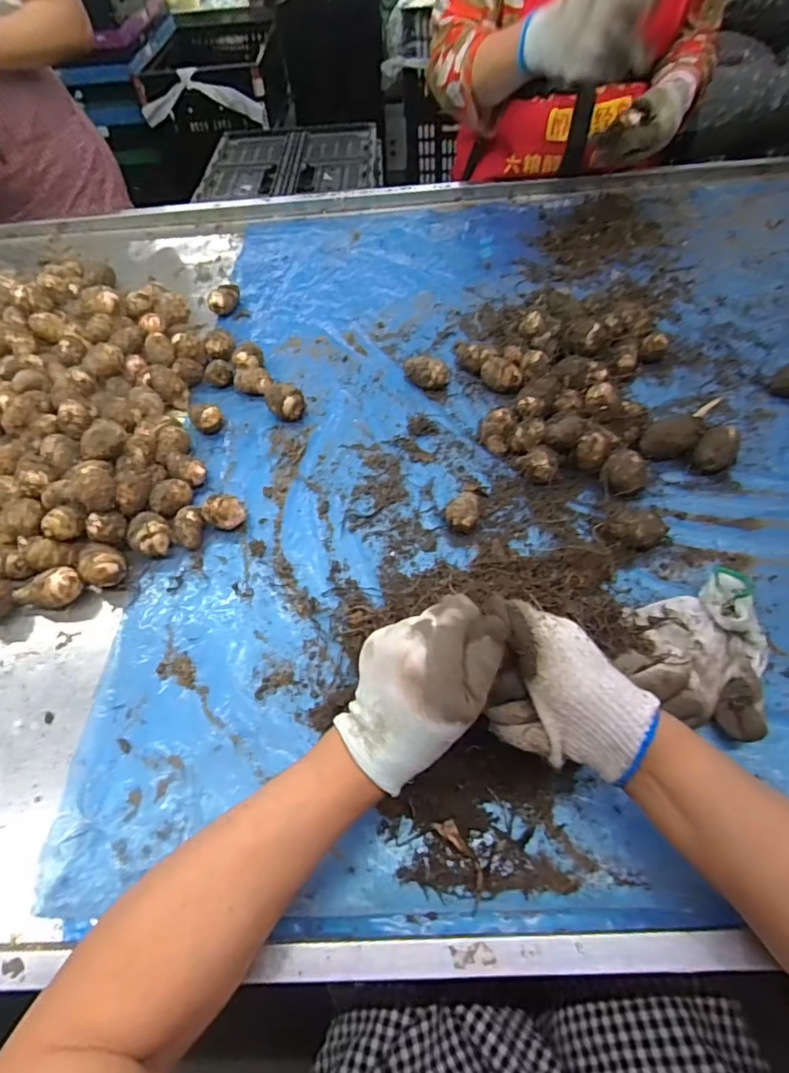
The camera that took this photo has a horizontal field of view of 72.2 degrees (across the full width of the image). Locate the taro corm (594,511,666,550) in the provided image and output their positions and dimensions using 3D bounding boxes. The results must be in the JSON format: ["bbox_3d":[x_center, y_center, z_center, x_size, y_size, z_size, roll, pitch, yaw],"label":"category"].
[{"bbox_3d":[0.221,-0.007,0.508,0.058,0.038,0.032,11,55,11],"label":"taro corm"}]

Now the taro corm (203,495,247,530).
[{"bbox_3d":[-0.171,-0.022,0.552,0.034,0.034,0.033,-1,54,2],"label":"taro corm"}]

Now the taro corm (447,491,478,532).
[{"bbox_3d":[0.068,-0.024,0.541,0.031,0.027,0.043,9,55,10],"label":"taro corm"}]

